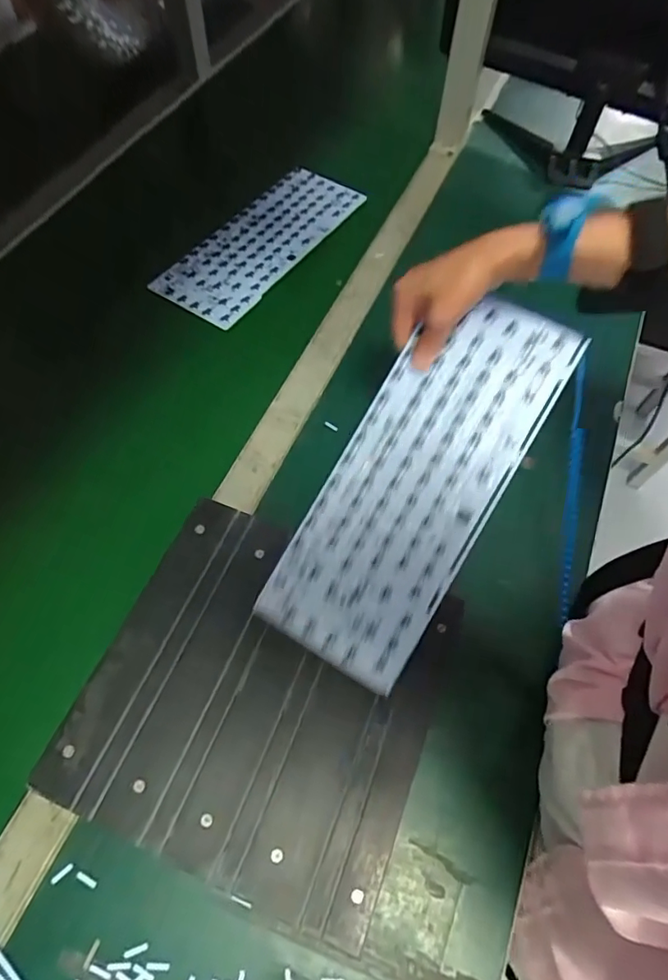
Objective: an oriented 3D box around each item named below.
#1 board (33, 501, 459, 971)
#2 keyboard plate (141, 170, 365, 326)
[{"bbox_3d":[-0.051,0.150,0.406,0.242,0.023,0.243,20,62,10],"label":"board"},{"bbox_3d":[-0.088,-0.324,0.685,0.119,0.009,0.298,34,67,13],"label":"keyboard plate"}]

